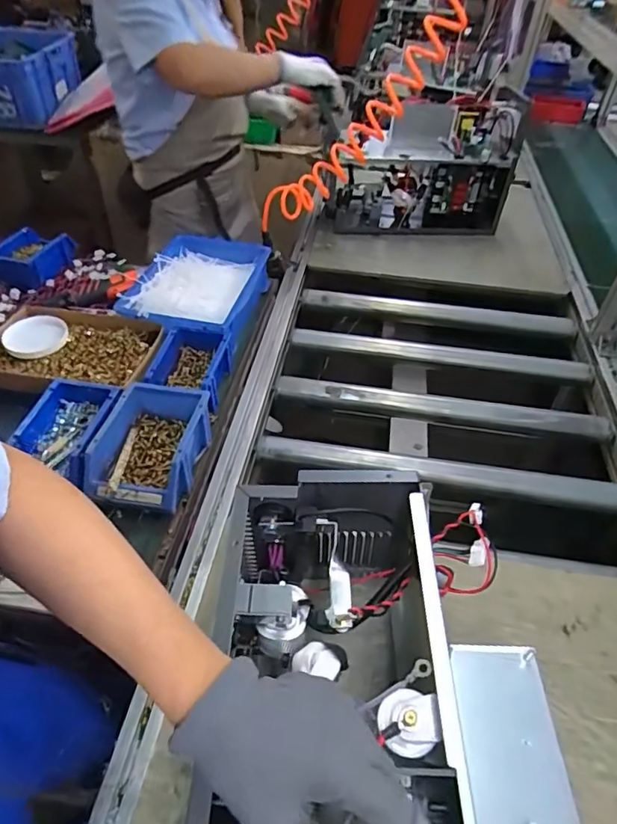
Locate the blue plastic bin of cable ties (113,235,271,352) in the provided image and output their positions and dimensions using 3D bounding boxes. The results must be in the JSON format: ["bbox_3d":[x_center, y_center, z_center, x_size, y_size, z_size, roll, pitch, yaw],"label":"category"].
[{"bbox_3d":[-0.213,-0.234,1.009,0.226,0.075,0.309,8,45,5],"label":"blue plastic bin of cable ties"}]

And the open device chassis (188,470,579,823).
[{"bbox_3d":[0.062,0.277,0.435,0.270,0.186,0.442,2,45,0],"label":"open device chassis"}]

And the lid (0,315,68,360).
[{"bbox_3d":[-0.461,-0.125,0.881,0.091,0.012,0.096,6,57,-9],"label":"lid"}]

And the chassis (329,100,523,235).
[{"bbox_3d":[0.267,-0.582,1.267,0.417,0.270,0.147,-1,45,-2],"label":"chassis"}]

